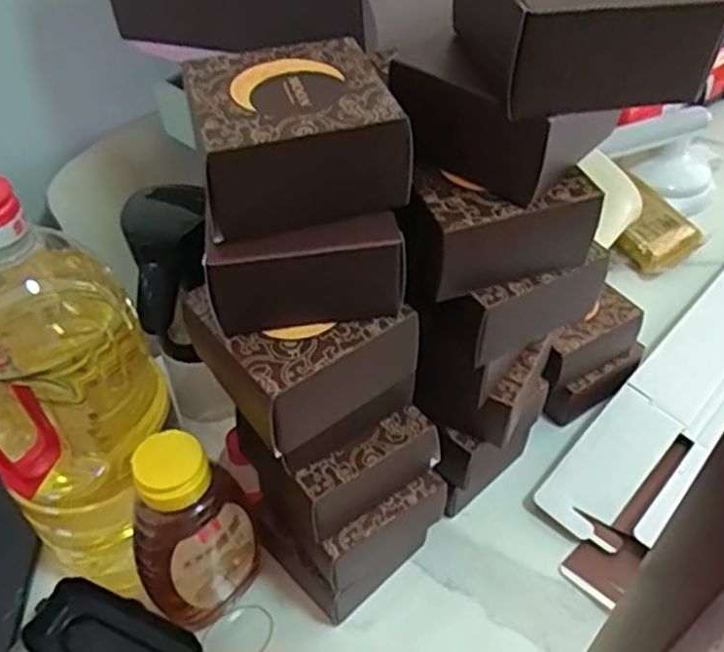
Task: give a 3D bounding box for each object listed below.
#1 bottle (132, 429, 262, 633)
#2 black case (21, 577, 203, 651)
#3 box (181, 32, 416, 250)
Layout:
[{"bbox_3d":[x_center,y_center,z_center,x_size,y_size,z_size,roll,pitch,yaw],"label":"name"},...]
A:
[{"bbox_3d":[-0.101,0.129,0.429,0.071,0.156,0.053,-11,47,-10],"label":"bottle"},{"bbox_3d":[-0.157,0.204,0.446,0.112,0.023,0.052,20,49,18],"label":"black case"},{"bbox_3d":[-0.033,-0.088,0.327,0.088,0.047,0.087,-16,48,-14],"label":"box"}]

